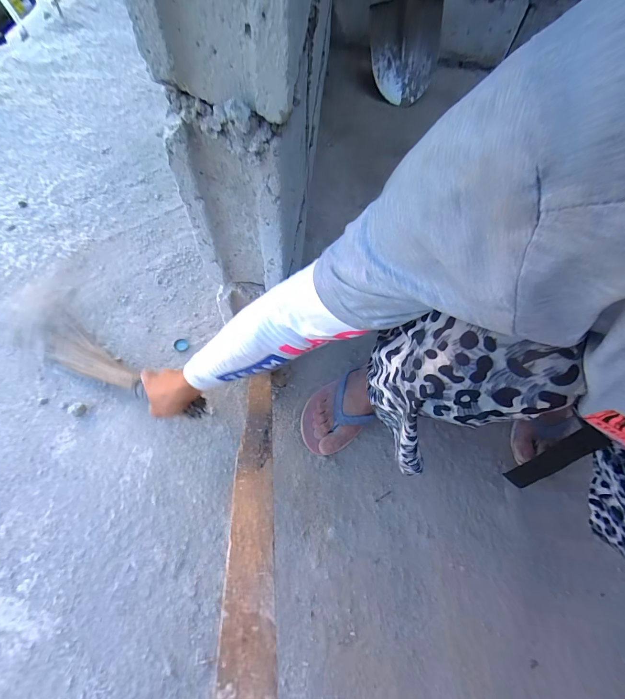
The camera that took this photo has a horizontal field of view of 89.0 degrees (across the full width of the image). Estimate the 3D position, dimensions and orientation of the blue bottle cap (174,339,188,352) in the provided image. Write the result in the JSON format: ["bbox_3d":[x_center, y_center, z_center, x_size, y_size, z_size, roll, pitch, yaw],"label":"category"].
[{"bbox_3d":[-0.258,-0.009,0.626,0.027,0.007,0.026,1,62,-2],"label":"blue bottle cap"}]

